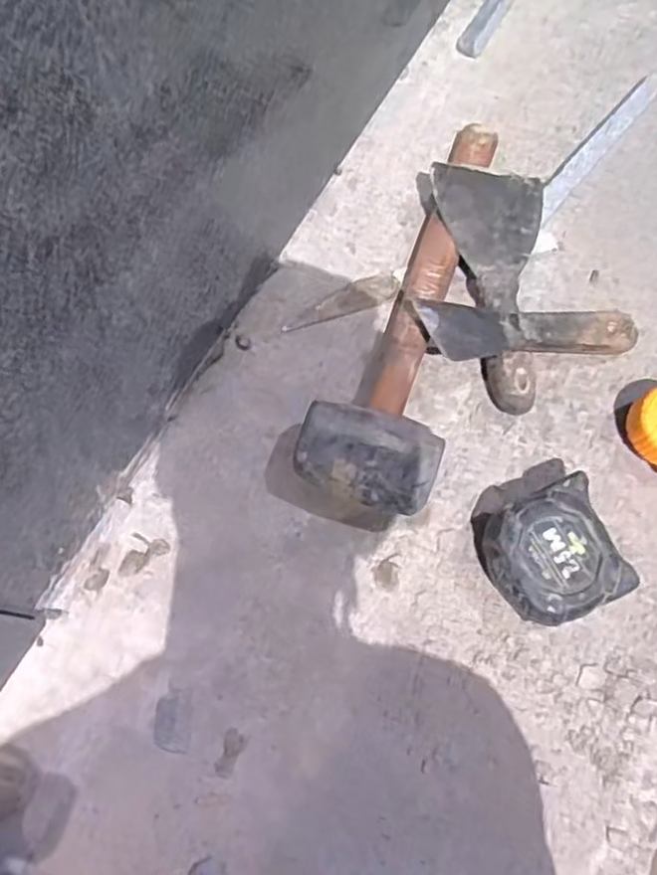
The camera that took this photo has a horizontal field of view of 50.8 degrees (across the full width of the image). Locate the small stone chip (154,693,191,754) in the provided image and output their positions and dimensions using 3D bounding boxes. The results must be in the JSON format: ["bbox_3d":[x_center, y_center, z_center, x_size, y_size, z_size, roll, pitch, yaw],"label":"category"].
[{"bbox_3d":[-0.102,0.189,0.454,0.024,0.007,0.035,0,72,2],"label":"small stone chip"}]

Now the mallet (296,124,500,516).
[{"bbox_3d":[0.074,-0.108,0.517,0.096,0.066,0.349,19,73,8],"label":"mallet"}]

